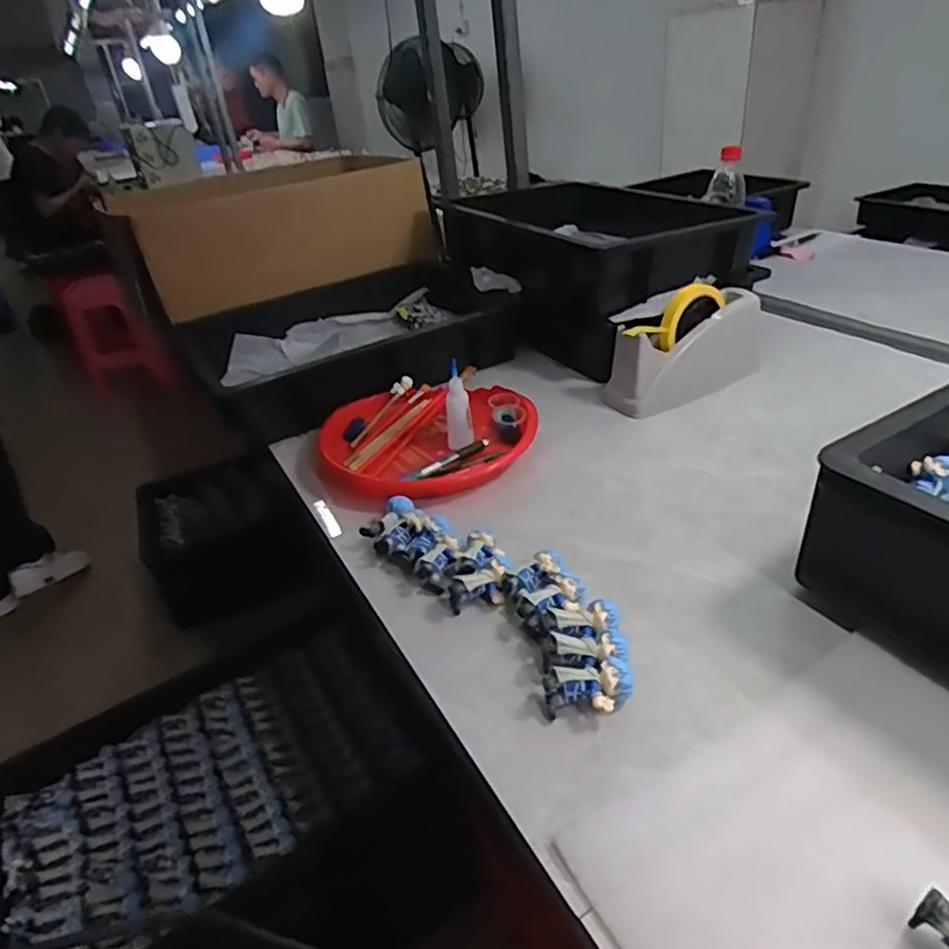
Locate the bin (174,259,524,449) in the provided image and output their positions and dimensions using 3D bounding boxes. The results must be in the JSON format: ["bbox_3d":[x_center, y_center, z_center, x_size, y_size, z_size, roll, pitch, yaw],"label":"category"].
[{"bbox_3d":[-0.170,-0.197,0.961,0.457,0.100,0.346,-29,39,-30],"label":"bin"}]

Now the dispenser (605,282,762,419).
[{"bbox_3d":[0.270,-0.163,0.805,0.215,0.111,0.069,-20,35,-19],"label":"dispenser"}]

